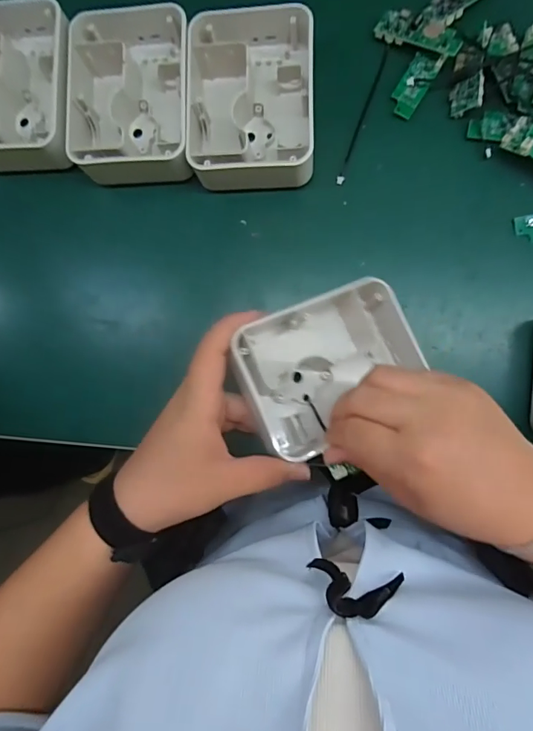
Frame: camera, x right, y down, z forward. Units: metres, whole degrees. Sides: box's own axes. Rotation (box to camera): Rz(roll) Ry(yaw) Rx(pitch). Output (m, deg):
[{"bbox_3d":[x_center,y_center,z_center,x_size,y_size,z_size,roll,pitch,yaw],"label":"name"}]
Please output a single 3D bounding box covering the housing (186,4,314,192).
[{"bbox_3d":[-0.012,-0.215,0.362,0.099,0.043,0.139,0,87,7],"label":"housing"}]

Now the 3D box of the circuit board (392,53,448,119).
[{"bbox_3d":[0.122,-0.231,0.364,0.023,0.007,0.052,29,90,7],"label":"circuit board"}]

